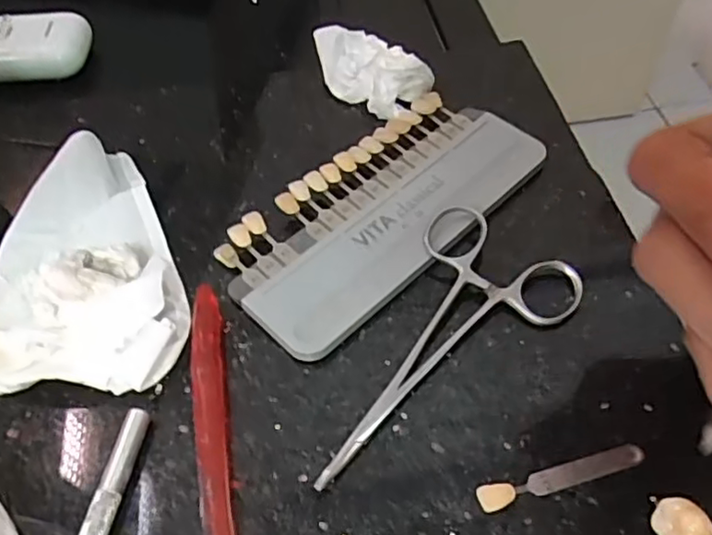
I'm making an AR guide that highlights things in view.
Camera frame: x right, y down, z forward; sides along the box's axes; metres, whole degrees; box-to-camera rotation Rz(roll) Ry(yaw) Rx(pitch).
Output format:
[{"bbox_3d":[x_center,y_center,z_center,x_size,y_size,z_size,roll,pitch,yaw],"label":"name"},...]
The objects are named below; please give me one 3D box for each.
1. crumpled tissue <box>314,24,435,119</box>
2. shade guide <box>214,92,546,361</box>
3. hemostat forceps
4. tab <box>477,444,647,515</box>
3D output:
[{"bbox_3d":[0.004,-0.098,0.315,0.061,0.023,0.031,30,59,22],"label":"crumpled tissue"},{"bbox_3d":[0.012,-0.025,0.273,0.146,0.009,0.067,-39,61,-25],"label":"shade guide"},{"bbox_3d":[0.022,0.019,0.239,0.122,0.010,0.062,-30,57,-20],"label":"hemostat forceps"},{"bbox_3d":[0.065,0.066,0.205,0.056,0.004,0.008,-13,53,-9],"label":"tab"}]

